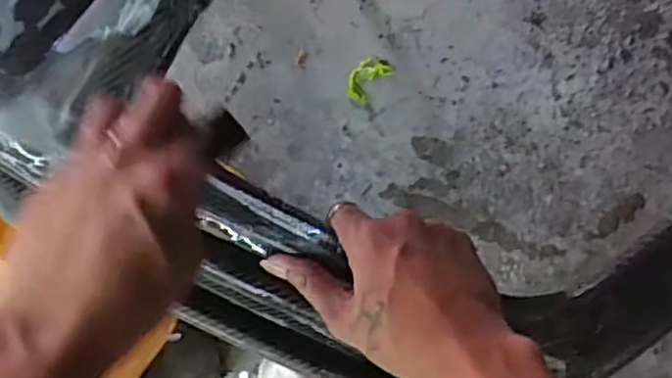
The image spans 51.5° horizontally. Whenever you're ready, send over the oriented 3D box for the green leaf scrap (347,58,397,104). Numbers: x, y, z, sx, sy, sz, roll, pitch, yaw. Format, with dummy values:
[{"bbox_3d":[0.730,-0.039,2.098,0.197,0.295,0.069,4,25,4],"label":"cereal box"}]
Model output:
[{"bbox_3d":[0.055,-0.194,1.222,0.056,0.005,0.088,44,93,9],"label":"green leaf scrap"}]

